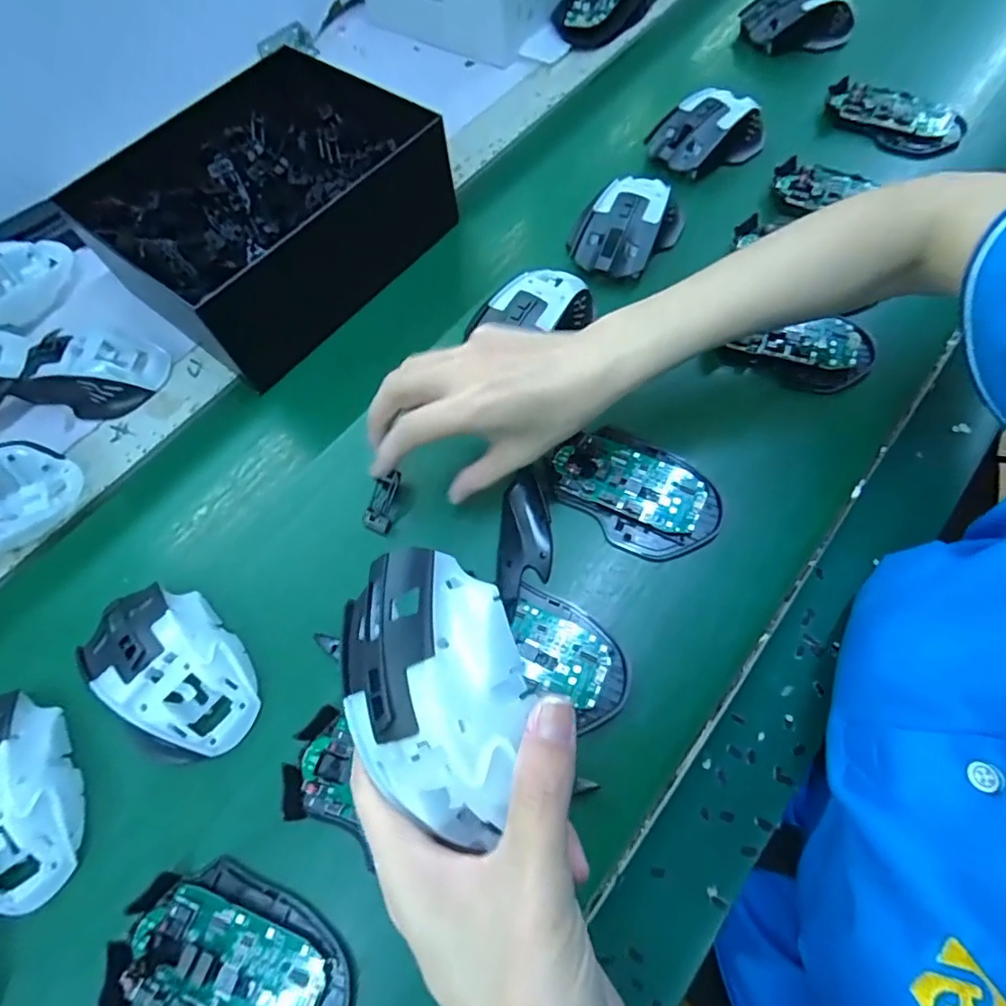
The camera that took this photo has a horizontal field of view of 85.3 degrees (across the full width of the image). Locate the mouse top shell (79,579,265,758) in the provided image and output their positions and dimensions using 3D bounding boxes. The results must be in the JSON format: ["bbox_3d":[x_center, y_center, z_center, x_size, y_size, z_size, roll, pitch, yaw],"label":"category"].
[{"bbox_3d":[-0.192,0.093,0.315,0.116,0.035,0.067,35,72,17],"label":"mouse top shell"}]

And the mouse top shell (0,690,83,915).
[{"bbox_3d":[-0.272,0.157,0.293,0.069,0.037,0.118,-41,70,-14],"label":"mouse top shell"}]

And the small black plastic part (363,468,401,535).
[{"bbox_3d":[-0.080,-0.002,0.362,0.018,0.006,0.041,16,89,7],"label":"small black plastic part"}]

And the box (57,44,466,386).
[{"bbox_3d":[-0.181,-0.234,0.434,0.191,0.084,0.225,37,73,18],"label":"box"}]

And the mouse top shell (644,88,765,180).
[{"bbox_3d":[0.180,-0.322,0.478,0.106,0.045,0.064,-18,66,-5],"label":"mouse top shell"}]

